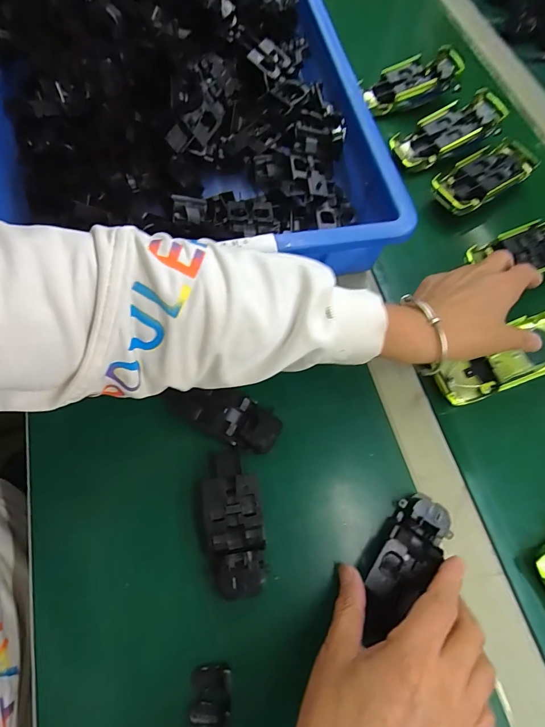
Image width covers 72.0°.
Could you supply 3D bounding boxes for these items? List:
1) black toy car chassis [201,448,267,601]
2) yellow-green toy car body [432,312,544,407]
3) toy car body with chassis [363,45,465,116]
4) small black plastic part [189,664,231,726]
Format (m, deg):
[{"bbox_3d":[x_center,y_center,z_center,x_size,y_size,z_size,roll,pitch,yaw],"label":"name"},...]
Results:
[{"bbox_3d":[-0.029,0.117,0.286,0.041,0.027,0.102,-9,68,-7],"label":"black toy car chassis"},{"bbox_3d":[0.224,-0.004,0.351,0.147,0.026,0.050,-26,70,-1],"label":"yellow-green toy car body"},{"bbox_3d":[0.184,-0.369,0.495,0.119,0.028,0.057,-19,68,7],"label":"toy car body with chassis"},{"bbox_3d":[-0.041,0.219,0.244,0.026,0.014,0.033,-4,67,-4],"label":"small black plastic part"}]

